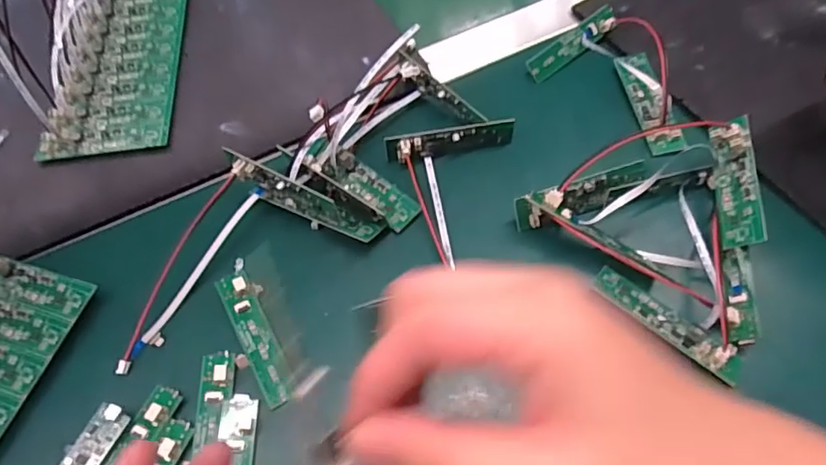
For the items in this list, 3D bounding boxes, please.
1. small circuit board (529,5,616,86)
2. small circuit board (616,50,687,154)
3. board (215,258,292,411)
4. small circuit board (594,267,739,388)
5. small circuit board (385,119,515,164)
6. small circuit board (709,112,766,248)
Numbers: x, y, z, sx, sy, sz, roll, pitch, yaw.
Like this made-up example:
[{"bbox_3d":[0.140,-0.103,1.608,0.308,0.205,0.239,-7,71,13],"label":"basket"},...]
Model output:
[{"bbox_3d":[0.115,-0.137,0.410,0.081,0.006,0.018,-37,73,-11],"label":"small circuit board"},{"bbox_3d":[0.159,-0.091,0.382,0.022,0.006,0.084,-9,59,-2],"label":"small circuit board"},{"bbox_3d":[-0.088,0.053,0.313,0.020,0.012,0.089,-26,61,-12],"label":"board"},{"bbox_3d":[0.136,0.045,0.301,0.081,0.011,0.020,34,66,21],"label":"small circuit board"},{"bbox_3d":[0.024,-0.059,0.365,0.082,0.018,0.014,-15,59,-6],"label":"small circuit board"},{"bbox_3d":[0.183,-0.029,0.323,0.024,0.007,0.077,-18,57,44],"label":"small circuit board"}]

